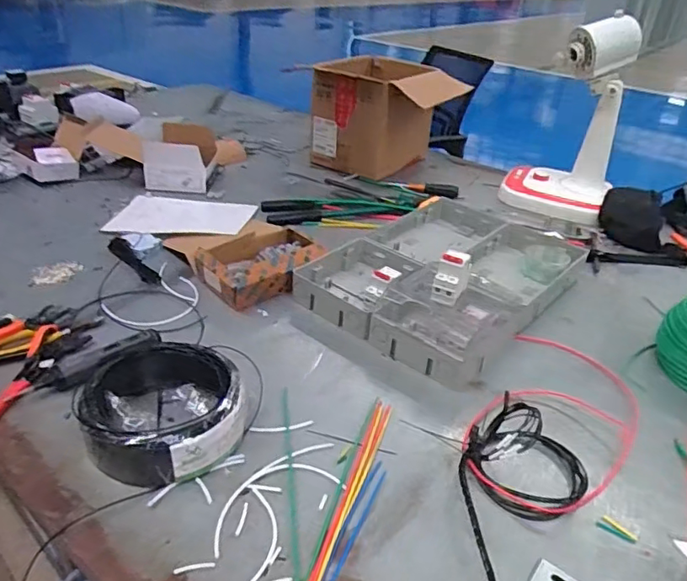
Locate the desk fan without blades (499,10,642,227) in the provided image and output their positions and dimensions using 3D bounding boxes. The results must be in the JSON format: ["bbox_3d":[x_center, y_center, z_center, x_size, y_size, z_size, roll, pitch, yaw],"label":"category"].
[{"bbox_3d":[0.556,-0.404,1.347,0.247,0.439,0.168,17,34,17],"label":"desk fan without blades"}]

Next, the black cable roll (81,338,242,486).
[{"bbox_3d":[-0.223,0.147,0.695,0.186,0.068,0.182,4,33,-2],"label":"black cable roll"}]

